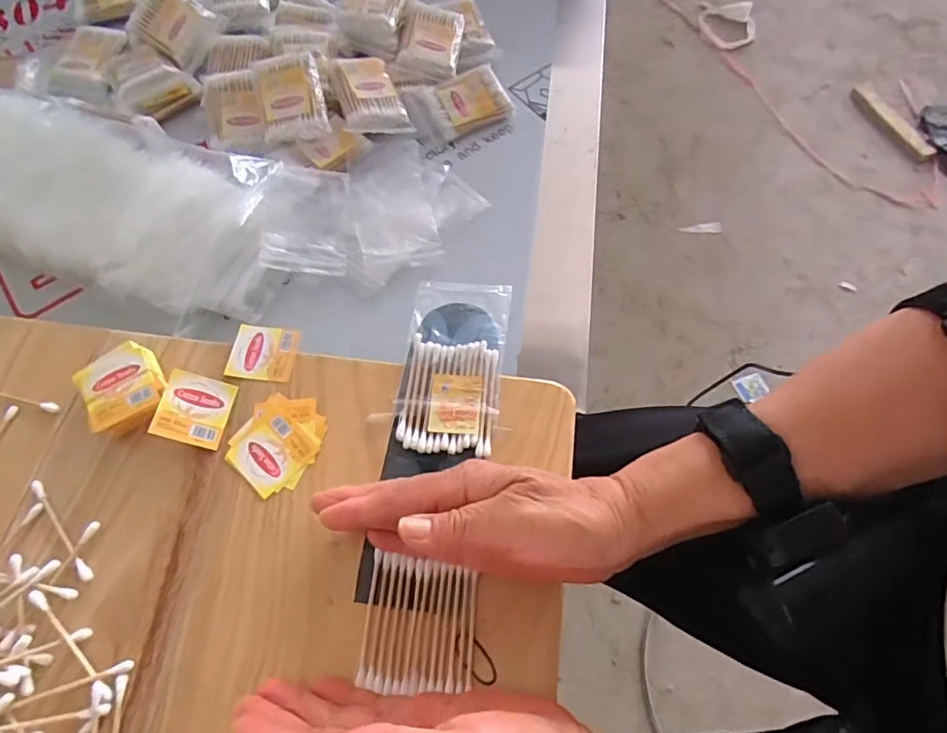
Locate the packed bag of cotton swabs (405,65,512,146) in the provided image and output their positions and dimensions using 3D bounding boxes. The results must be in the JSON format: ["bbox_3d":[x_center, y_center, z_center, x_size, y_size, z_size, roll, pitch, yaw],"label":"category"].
[{"bbox_3d":[-0.014,-0.250,0.529,0.090,0.013,0.064,-18,84,1],"label":"packed bag of cotton swabs"}]

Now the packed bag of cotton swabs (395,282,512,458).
[{"bbox_3d":[-0.013,-0.003,0.365,0.063,0.010,0.120,5,63,5],"label":"packed bag of cotton swabs"}]

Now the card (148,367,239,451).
[{"bbox_3d":[-0.172,0.026,0.345,0.039,0.004,0.043,21,60,-24],"label":"card"}]

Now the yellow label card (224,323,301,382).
[{"bbox_3d":[-0.140,-0.010,0.373,0.042,0.004,0.039,6,65,2],"label":"yellow label card"}]

